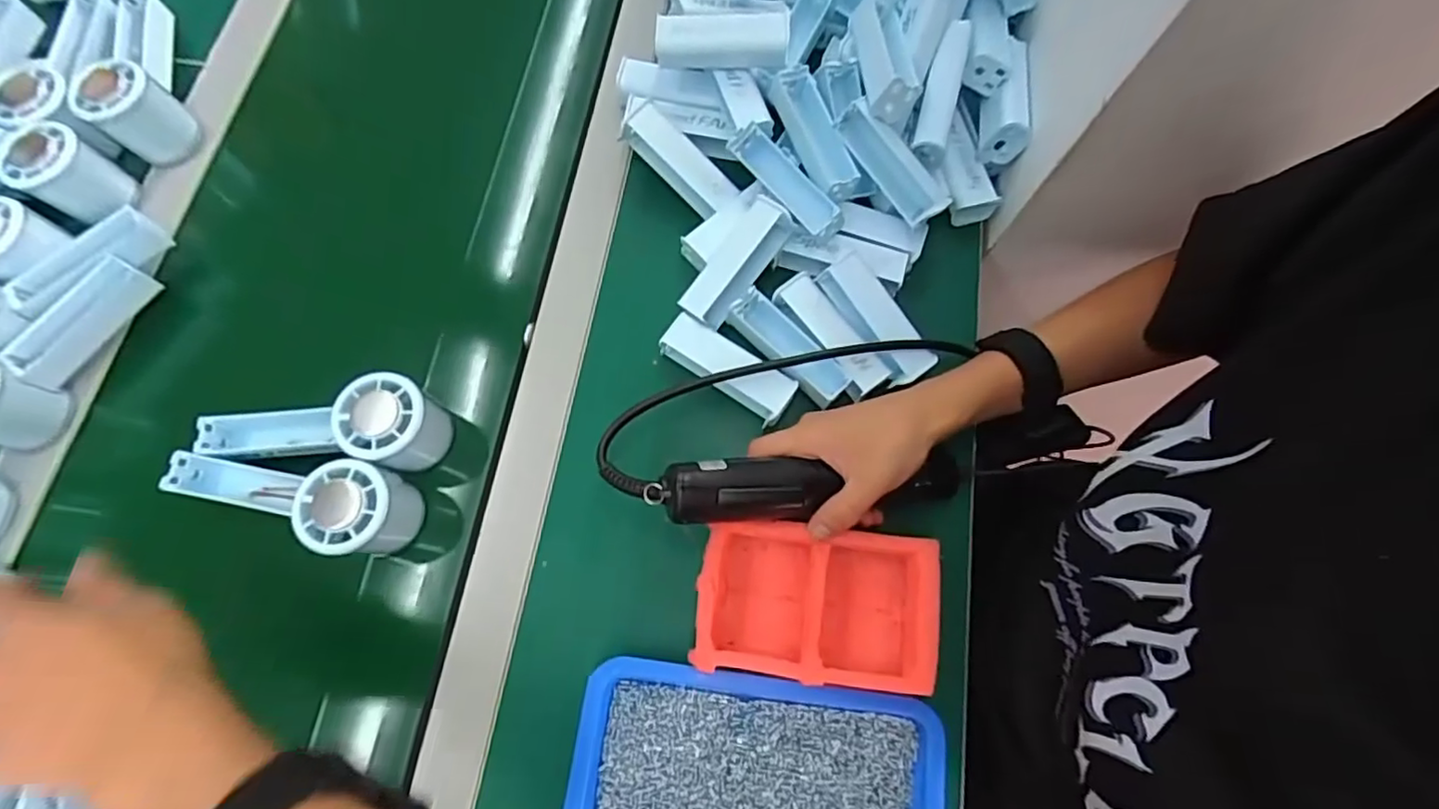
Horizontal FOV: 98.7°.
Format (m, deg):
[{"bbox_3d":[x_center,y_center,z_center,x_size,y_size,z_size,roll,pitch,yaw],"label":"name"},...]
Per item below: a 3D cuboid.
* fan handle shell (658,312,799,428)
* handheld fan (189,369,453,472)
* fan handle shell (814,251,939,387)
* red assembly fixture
[{"bbox_3d":[0.006,-0.026,0.448,0.099,0.024,0.033,35,75,9],"label":"fan handle shell"},{"bbox_3d":[-0.267,0.014,0.424,0.155,0.067,0.059,4,73,0],"label":"handheld fan"},{"bbox_3d":[0.112,-0.062,0.438,0.035,0.021,0.097,-34,76,-11],"label":"fan handle shell"},{"bbox_3d":[0.061,0.124,0.388,0.145,0.028,0.089,6,73,1],"label":"red assembly fixture"}]

